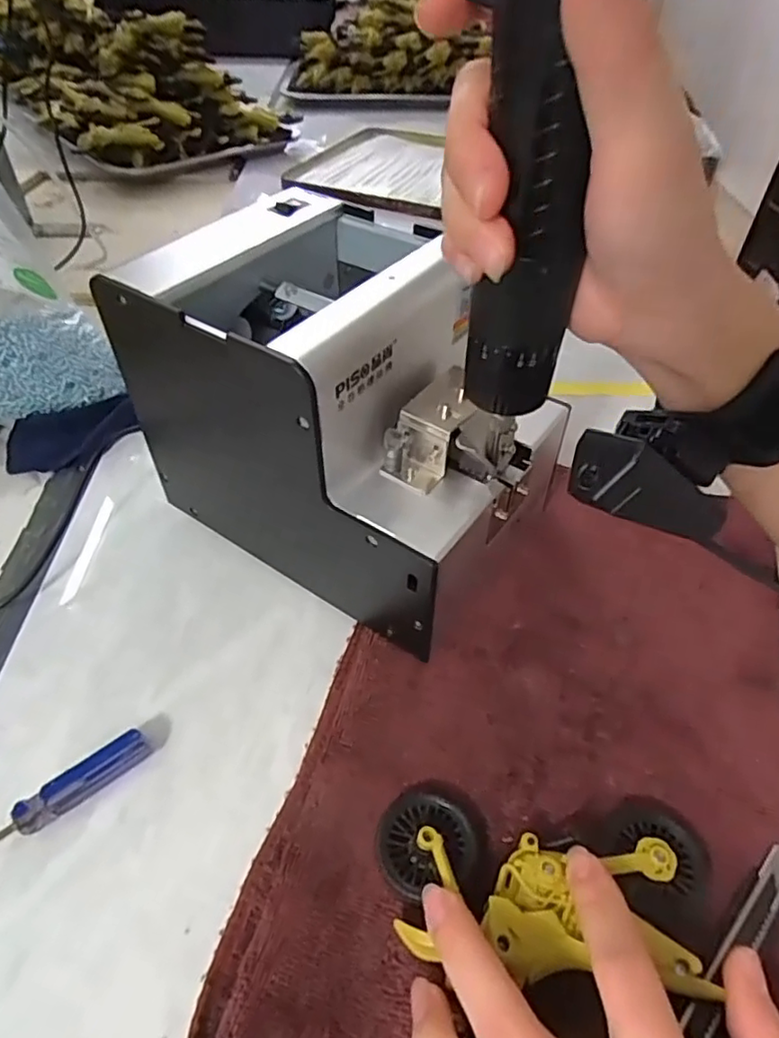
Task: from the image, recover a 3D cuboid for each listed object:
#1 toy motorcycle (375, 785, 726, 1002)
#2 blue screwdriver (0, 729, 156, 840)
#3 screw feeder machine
[{"bbox_3d":[0.056,0.129,0.225,0.120,0.021,0.061,5,50,5],"label":"toy motorcycle"},{"bbox_3d":[-0.150,0.125,0.243,0.117,0.015,0.012,-32,55,-28],"label":"blue screwdriver"},{"bbox_3d":[-0.019,-0.053,0.309,0.181,0.143,0.129,27,55,24],"label":"screw feeder machine"}]

